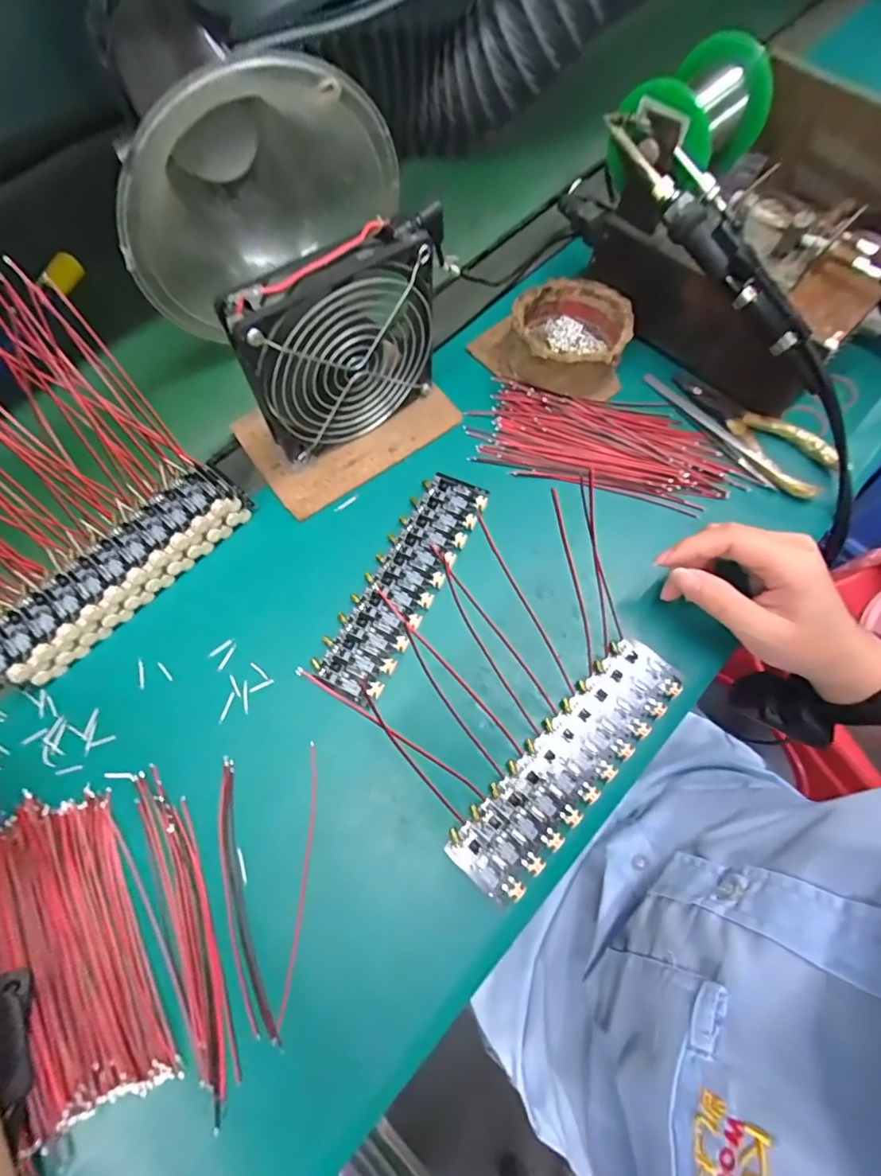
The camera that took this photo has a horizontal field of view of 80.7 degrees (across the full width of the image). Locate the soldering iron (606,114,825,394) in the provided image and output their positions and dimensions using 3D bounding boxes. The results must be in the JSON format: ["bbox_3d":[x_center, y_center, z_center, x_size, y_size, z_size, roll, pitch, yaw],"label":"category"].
[{"bbox_3d":[0.173,-0.208,0.321,0.021,0.028,0.205,-39,91,-14],"label":"soldering iron"}]

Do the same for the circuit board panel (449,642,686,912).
[{"bbox_3d":[0.074,0.097,0.294,0.047,0.004,0.162,42,74,14],"label":"circuit board panel"}]

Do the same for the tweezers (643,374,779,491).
[{"bbox_3d":[0.195,-0.117,0.379,0.012,0.008,0.123,-32,72,-12],"label":"tweezers"}]

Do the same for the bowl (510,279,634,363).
[{"bbox_3d":[0.096,-0.186,0.386,0.082,0.039,0.082,0,69,0],"label":"bowl"}]

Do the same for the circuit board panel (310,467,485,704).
[{"bbox_3d":[-0.022,-0.006,0.336,0.046,0.006,0.162,27,71,9],"label":"circuit board panel"}]

